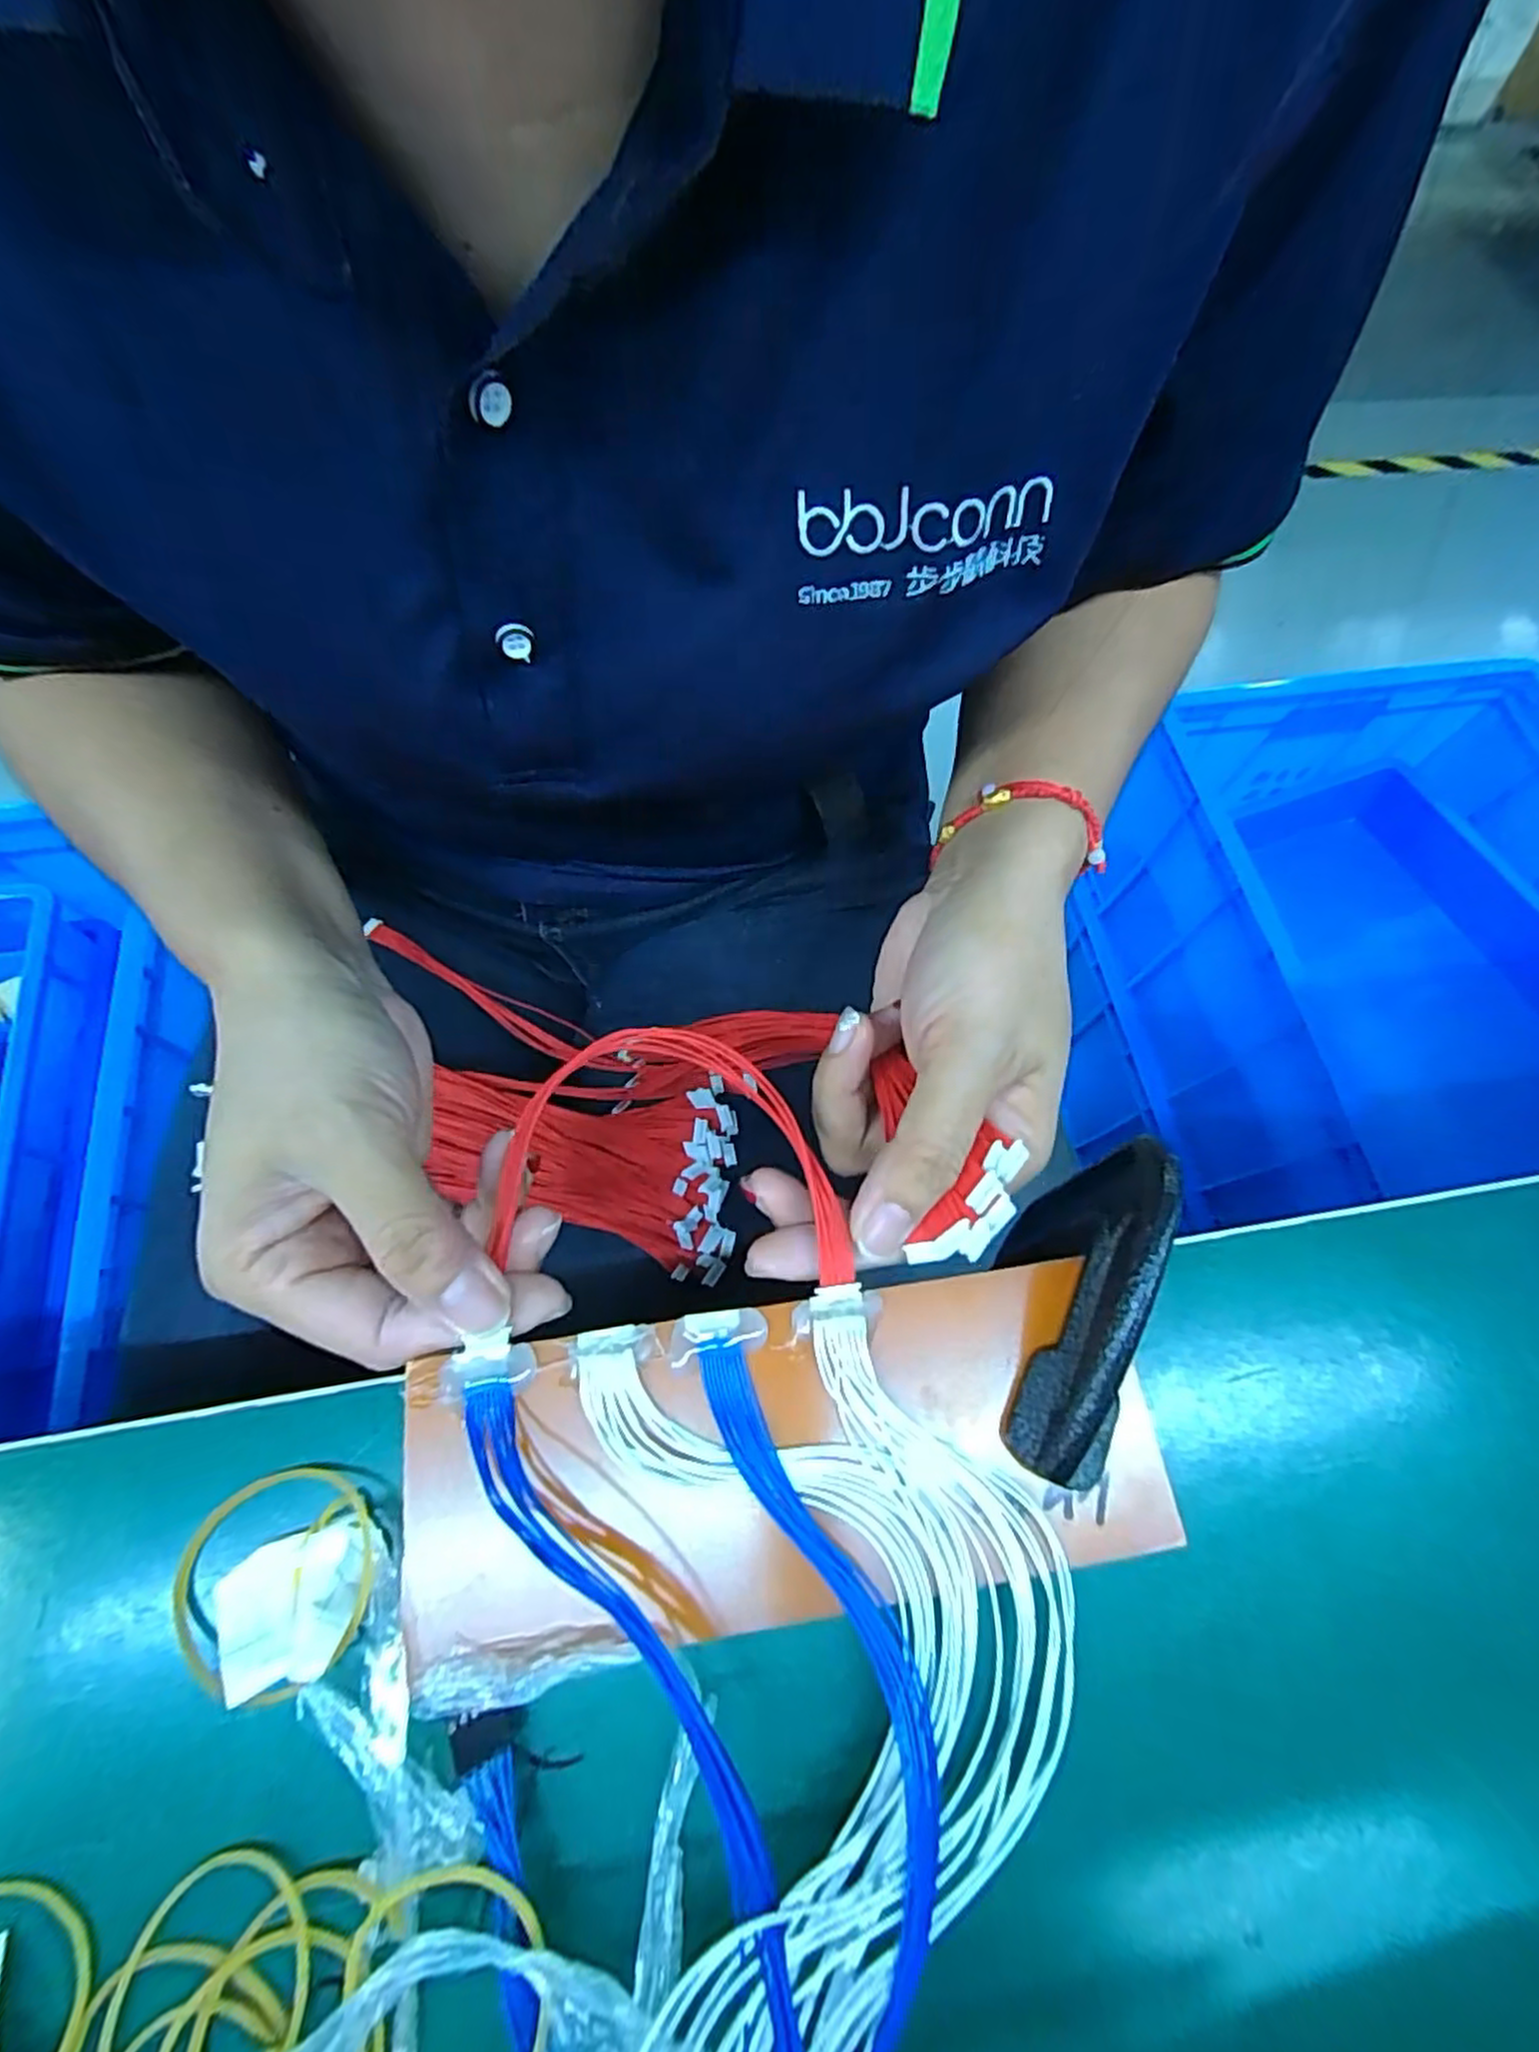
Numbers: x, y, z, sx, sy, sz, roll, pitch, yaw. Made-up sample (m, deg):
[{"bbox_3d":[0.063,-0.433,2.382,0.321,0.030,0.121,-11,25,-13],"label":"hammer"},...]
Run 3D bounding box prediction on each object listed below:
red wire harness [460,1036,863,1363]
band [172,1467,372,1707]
[{"bbox_3d":[-0.033,0.042,0.226,0.104,0.014,0.092,-6,68,-5],"label":"red wire harness"},{"bbox_3d":[-0.122,0.137,0.187,0.051,0.009,0.047,-6,57,9],"label":"band"}]

